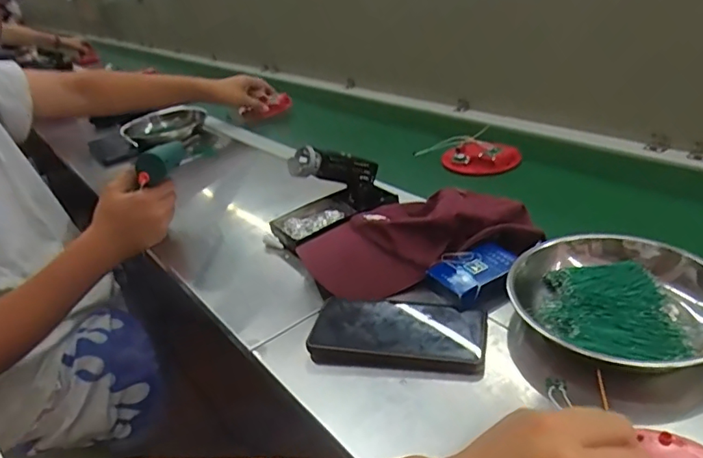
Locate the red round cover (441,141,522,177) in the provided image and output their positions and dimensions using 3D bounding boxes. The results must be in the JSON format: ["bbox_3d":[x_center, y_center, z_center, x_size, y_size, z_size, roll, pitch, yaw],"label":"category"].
[{"bbox_3d":[0.209,-0.117,0.845,0.121,0.029,0.087,0,29,14],"label":"red round cover"}]

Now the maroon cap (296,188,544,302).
[{"bbox_3d":[0.076,0.007,0.616,0.274,0.078,0.134,-12,28,-9],"label":"maroon cap"}]

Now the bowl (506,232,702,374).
[{"bbox_3d":[0.241,0.062,0.477,0.171,0.058,0.172,-6,28,3],"label":"bowl"}]

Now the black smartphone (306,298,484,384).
[{"bbox_3d":[0.042,0.099,0.496,0.164,0.023,0.087,1,29,16],"label":"black smartphone"}]

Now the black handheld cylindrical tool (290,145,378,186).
[{"bbox_3d":[-0.022,-0.081,0.685,0.130,0.044,0.041,5,15,-41],"label":"black handheld cylindrical tool"}]

